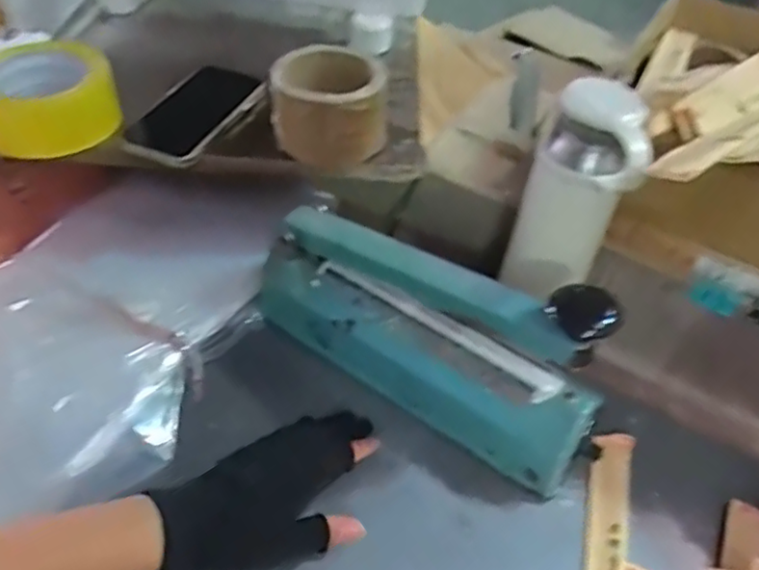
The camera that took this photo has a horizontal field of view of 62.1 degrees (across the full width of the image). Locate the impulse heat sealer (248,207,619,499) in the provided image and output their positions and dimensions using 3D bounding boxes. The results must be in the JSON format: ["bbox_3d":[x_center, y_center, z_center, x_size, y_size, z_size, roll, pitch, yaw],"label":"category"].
[{"bbox_3d":[0.032,0.032,0.500,0.298,0.162,0.072,29,54,21],"label":"impulse heat sealer"}]

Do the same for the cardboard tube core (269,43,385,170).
[{"bbox_3d":[-0.046,-0.156,0.551,0.097,0.071,0.081,-2,49,-4],"label":"cardboard tube core"}]

